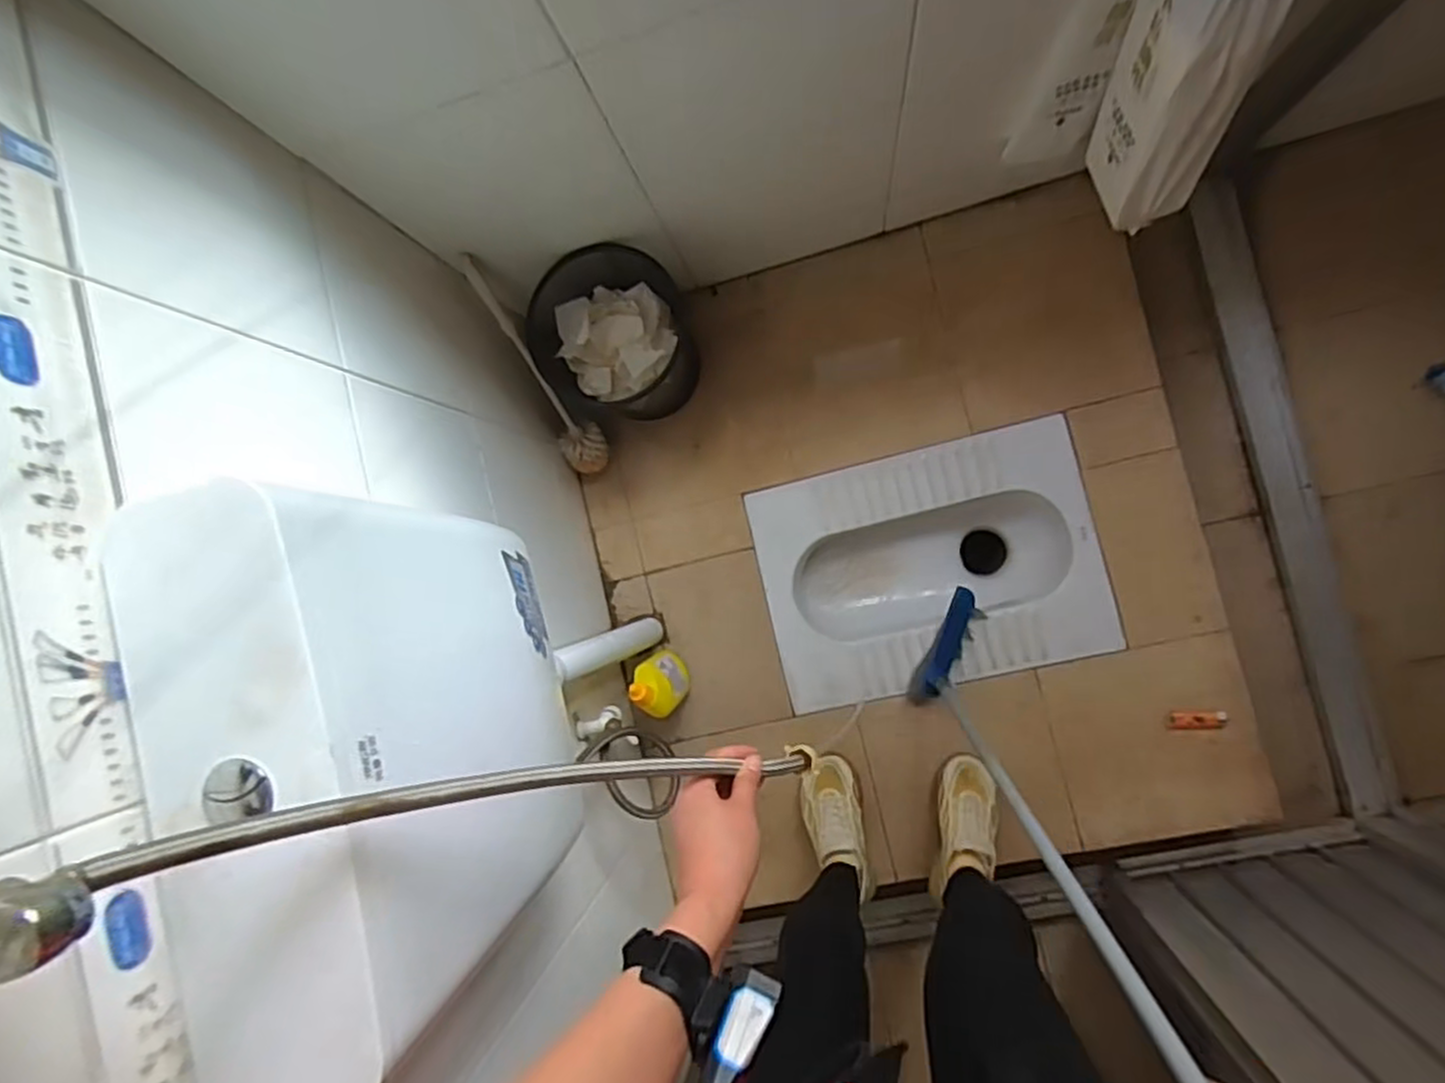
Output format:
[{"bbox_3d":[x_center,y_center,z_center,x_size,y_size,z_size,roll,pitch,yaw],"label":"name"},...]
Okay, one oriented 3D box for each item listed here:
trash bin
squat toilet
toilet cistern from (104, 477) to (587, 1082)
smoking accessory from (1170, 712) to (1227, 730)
[{"bbox_3d":[-0.147,-0.313,1.136,0.201,0.241,0.210,0,90,9],"label":"trash bin"},{"bbox_3d":[0.338,0.043,1.239,0.521,0.148,0.376,-14,88,8],"label":"squat toilet"},{"bbox_3d":[-0.249,0.148,0.569,0.131,0.329,0.346,-10,88,8],"label":"toilet cistern"},{"bbox_3d":[0.730,0.275,1.124,0.078,0.019,0.028,-5,89,9],"label":"smoking accessory"}]

